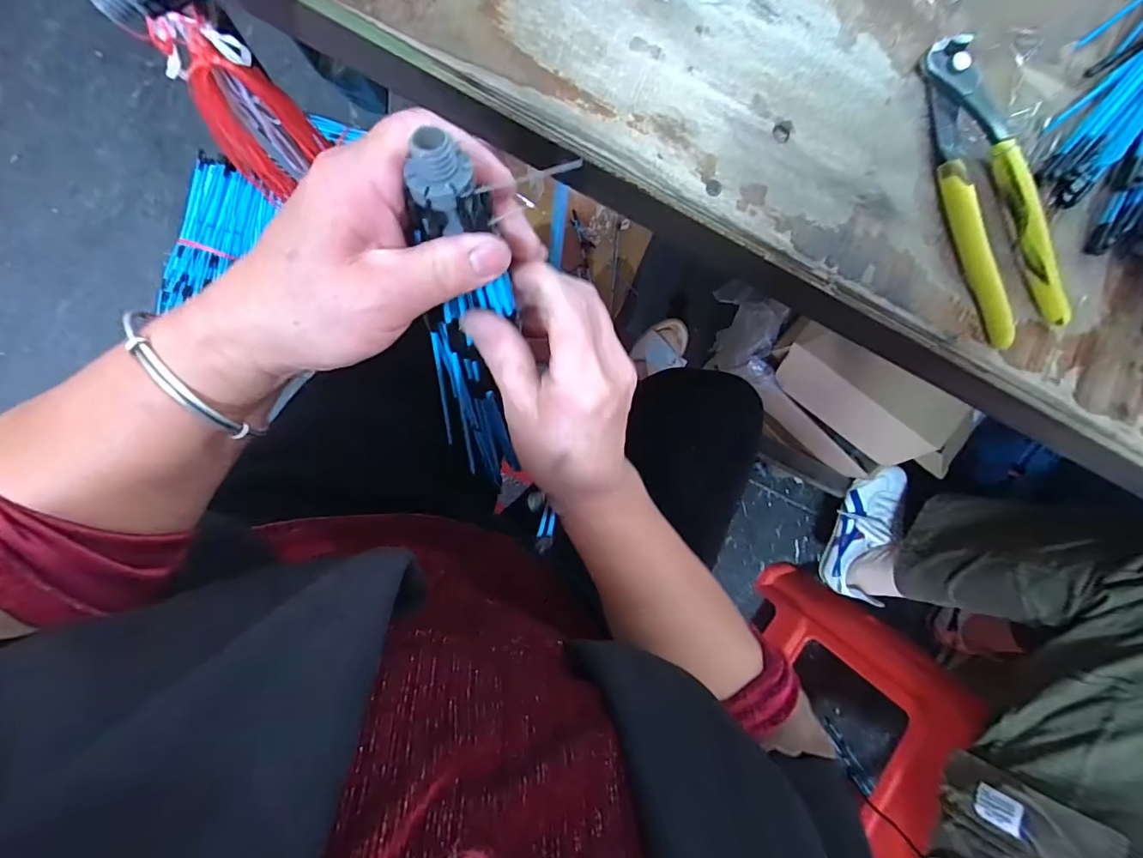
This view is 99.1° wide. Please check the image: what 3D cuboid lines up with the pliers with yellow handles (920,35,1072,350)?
[{"bbox_3d":[0.234,-0.132,0.271,0.046,0.016,0.164,-17,91,-7],"label":"pliers with yellow handles"}]

